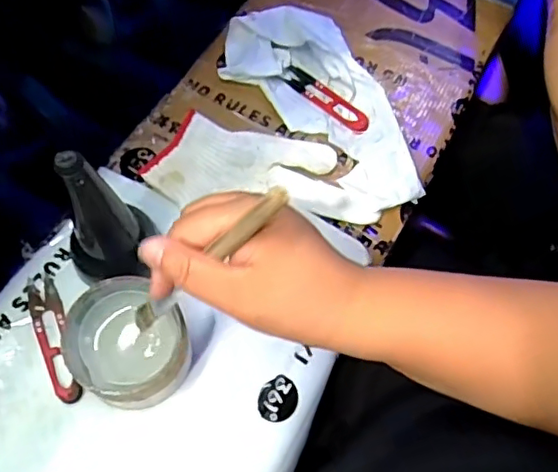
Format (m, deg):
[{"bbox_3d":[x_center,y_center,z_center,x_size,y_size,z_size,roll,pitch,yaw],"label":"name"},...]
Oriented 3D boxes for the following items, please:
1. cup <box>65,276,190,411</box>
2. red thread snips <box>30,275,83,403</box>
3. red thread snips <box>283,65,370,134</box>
[{"bbox_3d":[-0.105,0.079,0.419,0.083,0.053,0.079,1,65,-3],"label":"cup"},{"bbox_3d":[-0.167,0.077,0.438,0.022,0.008,0.099,-21,68,-13],"label":"red thread snips"},{"bbox_3d":[0.044,-0.128,0.544,0.098,0.006,0.022,42,69,15],"label":"red thread snips"}]

